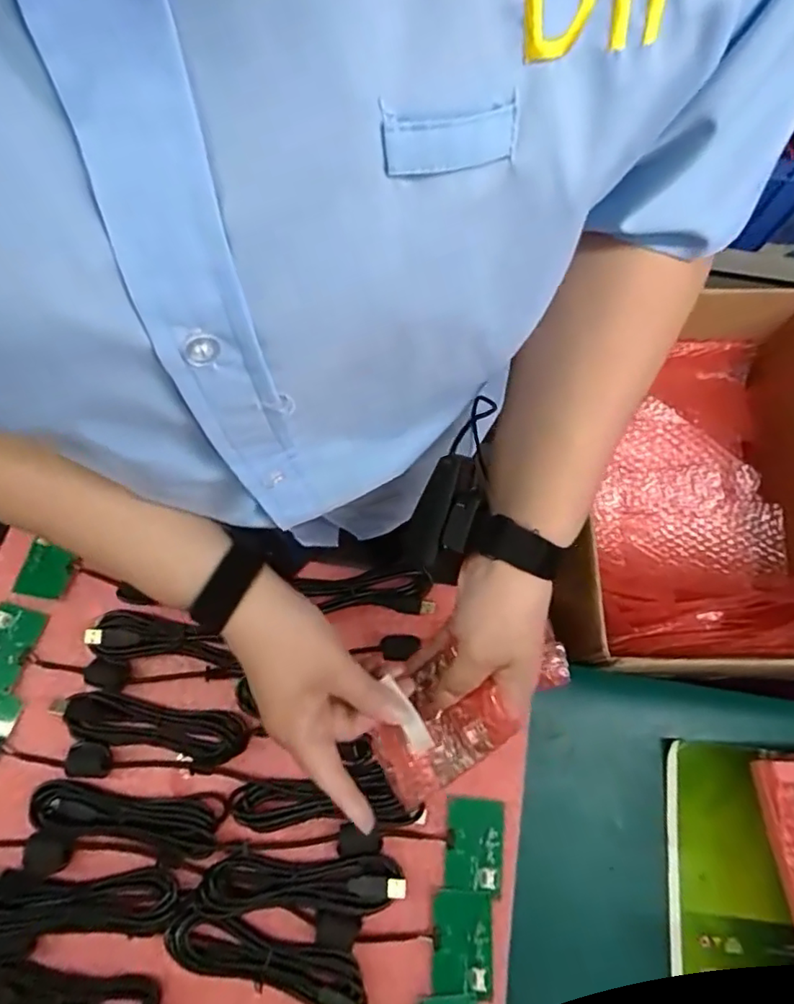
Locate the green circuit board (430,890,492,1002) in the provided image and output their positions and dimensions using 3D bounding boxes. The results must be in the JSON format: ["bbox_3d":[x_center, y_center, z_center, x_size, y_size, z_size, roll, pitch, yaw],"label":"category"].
[{"bbox_3d":[0.049,0.336,0.440,0.045,0.004,0.064,4,70,-2],"label":"green circuit board"}]

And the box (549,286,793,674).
[{"bbox_3d":[0.333,-0.028,0.649,0.287,0.163,0.422,2,70,-2],"label":"box"}]

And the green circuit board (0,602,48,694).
[{"bbox_3d":[-0.340,0.125,0.499,0.041,0.006,0.069,17,70,3],"label":"green circuit board"}]

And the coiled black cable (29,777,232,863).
[{"bbox_3d":[-0.213,0.248,0.451,0.145,0.016,0.045,5,70,-1],"label":"coiled black cable"}]

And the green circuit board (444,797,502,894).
[{"bbox_3d":[0.062,0.275,0.463,0.043,0.004,0.065,6,70,-1],"label":"green circuit board"}]

